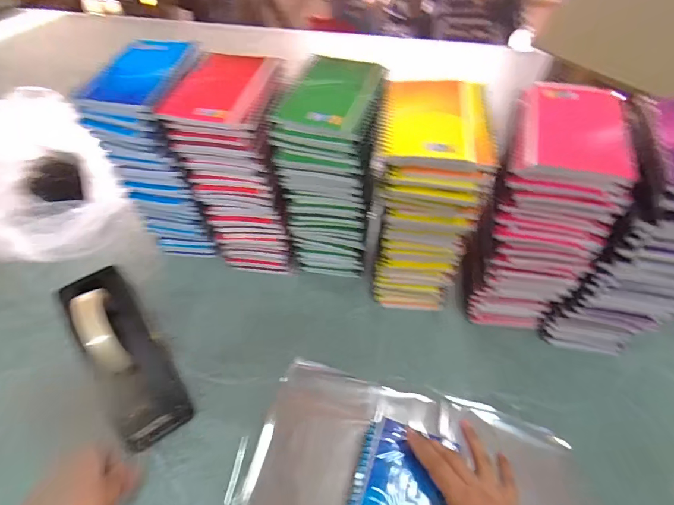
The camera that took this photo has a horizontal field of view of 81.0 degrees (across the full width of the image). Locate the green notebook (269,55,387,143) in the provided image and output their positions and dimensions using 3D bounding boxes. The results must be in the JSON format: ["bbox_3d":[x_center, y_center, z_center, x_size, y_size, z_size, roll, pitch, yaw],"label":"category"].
[{"bbox_3d":[-0.001,-0.172,0.423,0.096,0.015,0.129,16,56,13],"label":"green notebook"}]

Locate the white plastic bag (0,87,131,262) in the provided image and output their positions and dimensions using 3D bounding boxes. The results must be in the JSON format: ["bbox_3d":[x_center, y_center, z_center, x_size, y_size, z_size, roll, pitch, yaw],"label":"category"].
[{"bbox_3d":[-0.480,-0.109,0.597,0.284,0.160,0.205,35,62,24],"label":"white plastic bag"}]

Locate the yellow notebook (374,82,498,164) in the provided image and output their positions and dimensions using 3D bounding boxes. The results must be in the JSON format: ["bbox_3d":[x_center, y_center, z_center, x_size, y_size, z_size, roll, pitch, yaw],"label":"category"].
[{"bbox_3d":[0.097,-0.132,0.385,0.107,0.010,0.119,6,54,5],"label":"yellow notebook"}]

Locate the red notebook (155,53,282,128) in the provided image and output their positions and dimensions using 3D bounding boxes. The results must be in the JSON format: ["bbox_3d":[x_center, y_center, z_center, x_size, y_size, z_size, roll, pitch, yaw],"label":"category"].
[{"bbox_3d":[-0.123,-0.185,0.434,0.102,0.015,0.125,12,55,10],"label":"red notebook"}]

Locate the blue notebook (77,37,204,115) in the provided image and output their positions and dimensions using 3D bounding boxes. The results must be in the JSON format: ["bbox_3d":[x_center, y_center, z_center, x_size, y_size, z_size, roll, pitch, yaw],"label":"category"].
[{"bbox_3d":[-0.221,-0.203,0.450,0.091,0.015,0.127,7,54,6],"label":"blue notebook"}]

